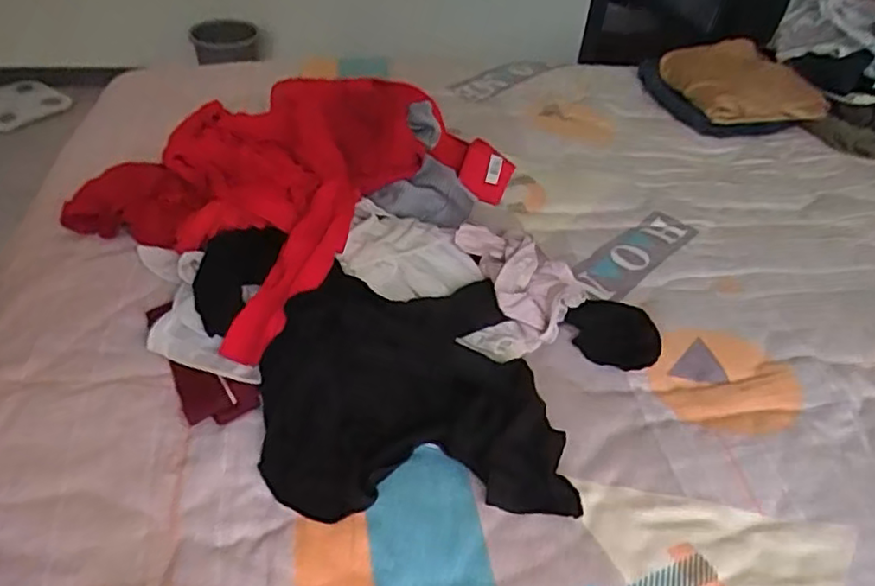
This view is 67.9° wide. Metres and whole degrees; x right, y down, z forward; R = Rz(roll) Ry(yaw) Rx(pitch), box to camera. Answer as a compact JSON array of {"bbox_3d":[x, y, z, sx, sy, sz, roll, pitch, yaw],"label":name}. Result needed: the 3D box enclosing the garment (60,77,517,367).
[{"bbox_3d":[-0.192,-0.159,0.817,0.401,0.108,0.458,28,46,22],"label":"garment"}]

